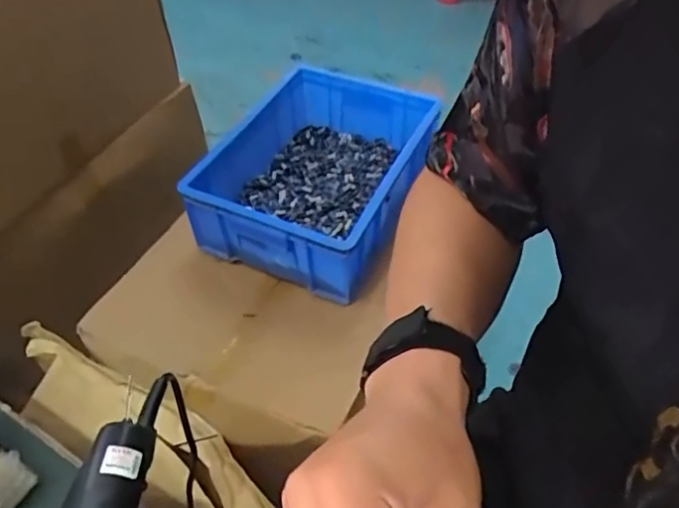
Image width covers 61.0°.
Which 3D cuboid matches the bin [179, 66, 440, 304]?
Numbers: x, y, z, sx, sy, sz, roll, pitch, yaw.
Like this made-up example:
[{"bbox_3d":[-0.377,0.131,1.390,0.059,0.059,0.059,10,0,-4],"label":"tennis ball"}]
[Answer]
[{"bbox_3d":[-0.025,-0.144,1.027,0.322,0.151,0.431,19,49,18],"label":"bin"}]

